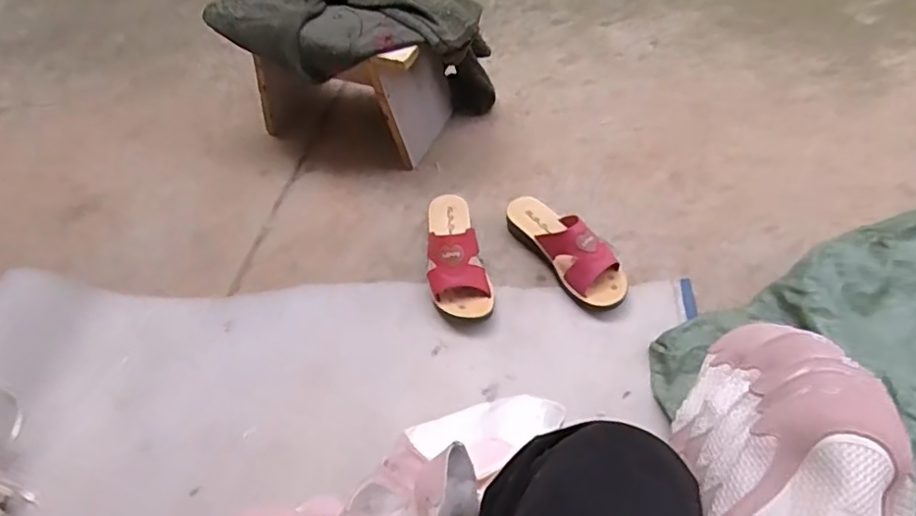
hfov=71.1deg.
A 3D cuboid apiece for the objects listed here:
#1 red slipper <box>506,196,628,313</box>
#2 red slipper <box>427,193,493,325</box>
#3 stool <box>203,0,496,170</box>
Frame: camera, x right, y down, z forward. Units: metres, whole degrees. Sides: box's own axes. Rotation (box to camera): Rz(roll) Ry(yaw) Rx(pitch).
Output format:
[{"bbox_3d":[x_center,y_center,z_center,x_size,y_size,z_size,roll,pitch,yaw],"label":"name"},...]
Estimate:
[{"bbox_3d":[0.163,-0.021,0.953,0.082,0.081,0.229,-27,56,-16],"label":"red slipper"},{"bbox_3d":[-0.006,-0.013,0.947,0.084,0.076,0.216,-10,53,-4],"label":"red slipper"},{"bbox_3d":[-0.166,-0.318,1.088,0.422,0.257,0.208,7,53,9],"label":"stool"}]

